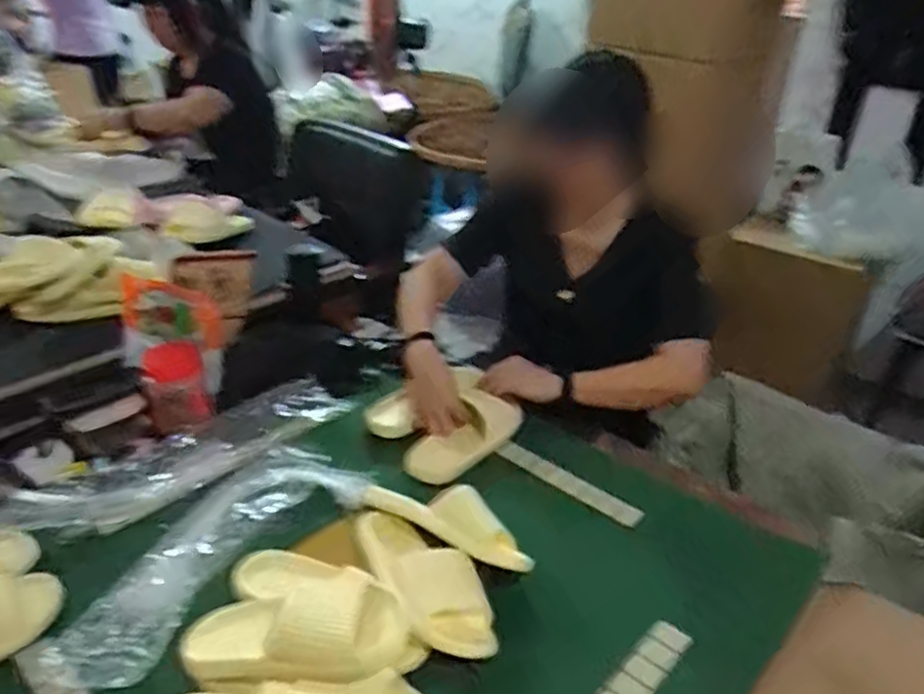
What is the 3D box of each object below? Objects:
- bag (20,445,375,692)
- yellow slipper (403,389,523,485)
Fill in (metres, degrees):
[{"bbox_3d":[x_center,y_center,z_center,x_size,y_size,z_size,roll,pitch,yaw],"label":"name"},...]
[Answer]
[{"bbox_3d":[-0.322,0.262,0.917,0.163,0.031,0.446,21,35,28],"label":"bag"},{"bbox_3d":[0.005,0.144,1.141,0.226,0.068,0.095,-34,44,-22],"label":"yellow slipper"}]

